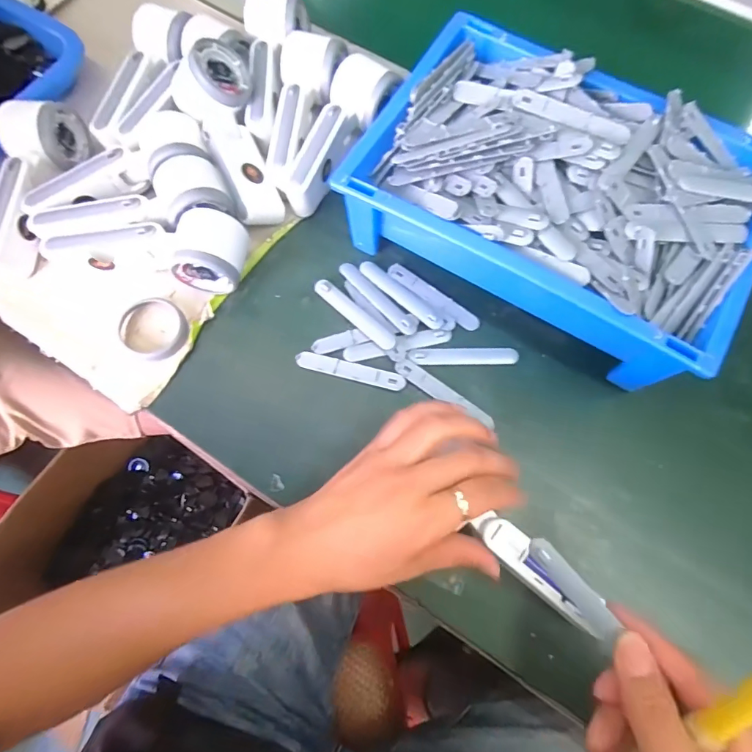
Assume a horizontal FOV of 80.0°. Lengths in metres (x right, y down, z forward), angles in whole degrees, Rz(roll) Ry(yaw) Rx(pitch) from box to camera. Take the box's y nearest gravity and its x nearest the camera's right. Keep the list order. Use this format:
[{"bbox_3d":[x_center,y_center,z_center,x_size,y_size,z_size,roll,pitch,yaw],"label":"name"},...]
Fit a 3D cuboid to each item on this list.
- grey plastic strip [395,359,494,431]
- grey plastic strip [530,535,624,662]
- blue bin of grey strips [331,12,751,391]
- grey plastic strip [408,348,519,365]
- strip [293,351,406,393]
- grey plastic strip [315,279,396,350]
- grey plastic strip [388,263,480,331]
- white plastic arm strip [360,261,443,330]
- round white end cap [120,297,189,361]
[{"bbox_3d":[0.057,0.014,0.376,0.092,0.005,0.015,35,76,10],"label":"grey plastic strip"},{"bbox_3d":[0.116,0.125,0.265,0.015,0.004,0.063,-31,62,-9],"label":"grey plastic strip"},{"bbox_3d":[0.144,-0.143,0.381,0.302,0.099,0.220,33,76,10],"label":"blue bin of grey strips"},{"bbox_3d":[0.077,-0.017,0.391,0.095,0.004,0.015,-1,75,-6],"label":"grey plastic strip"},{"bbox_3d":[-0.022,-0.005,0.384,0.094,0.004,0.017,15,73,5],"label":"strip"},{"bbox_3d":[-0.019,-0.056,0.401,0.091,0.006,0.016,42,77,12],"label":"grey plastic strip"},{"bbox_3d":[0.051,-0.072,0.408,0.096,0.004,0.017,36,76,10],"label":"grey plastic strip"},{"bbox_3d":[0.022,-0.075,0.406,0.094,0.007,0.016,42,77,12],"label":"white plastic arm strip"},{"bbox_3d":[-0.197,-0.043,0.400,0.061,0.009,0.054,29,75,8],"label":"round white end cap"}]

